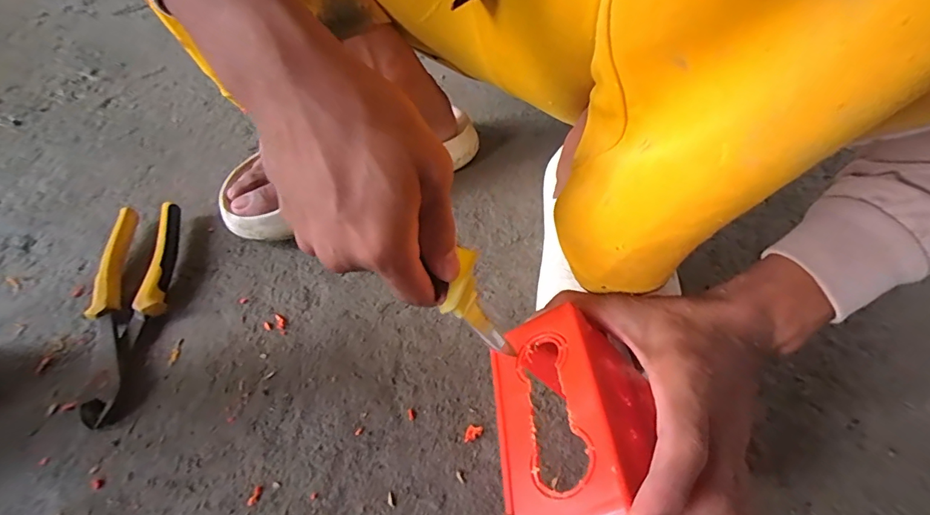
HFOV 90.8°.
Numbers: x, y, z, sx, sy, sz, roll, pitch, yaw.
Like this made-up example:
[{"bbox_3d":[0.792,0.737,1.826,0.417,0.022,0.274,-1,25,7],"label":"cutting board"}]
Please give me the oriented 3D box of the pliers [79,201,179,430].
[{"bbox_3d":[-0.278,0.035,0.381,0.061,0.029,0.194,-9,53,-8],"label":"pliers"}]

